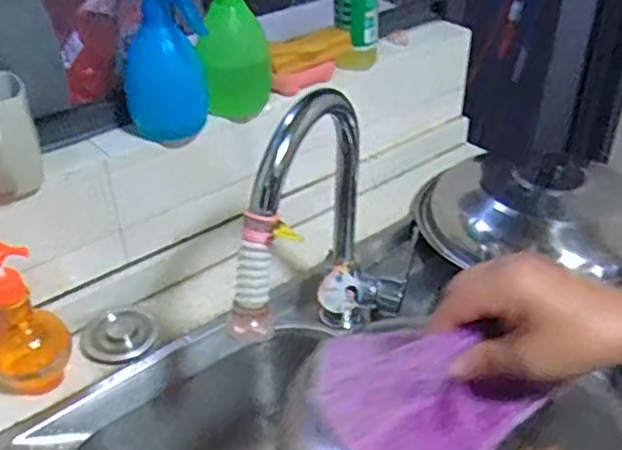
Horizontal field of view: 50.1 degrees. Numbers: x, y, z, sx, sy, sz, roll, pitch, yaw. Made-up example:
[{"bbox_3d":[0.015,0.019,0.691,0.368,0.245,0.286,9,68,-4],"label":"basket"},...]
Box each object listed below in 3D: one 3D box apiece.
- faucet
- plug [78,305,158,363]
[{"bbox_3d":[0.015,0.038,0.622,0.083,0.299,0.237,12,35,19],"label":"faucet"},{"bbox_3d":[-0.214,0.122,0.746,0.069,0.016,0.080,39,52,12],"label":"plug"}]

